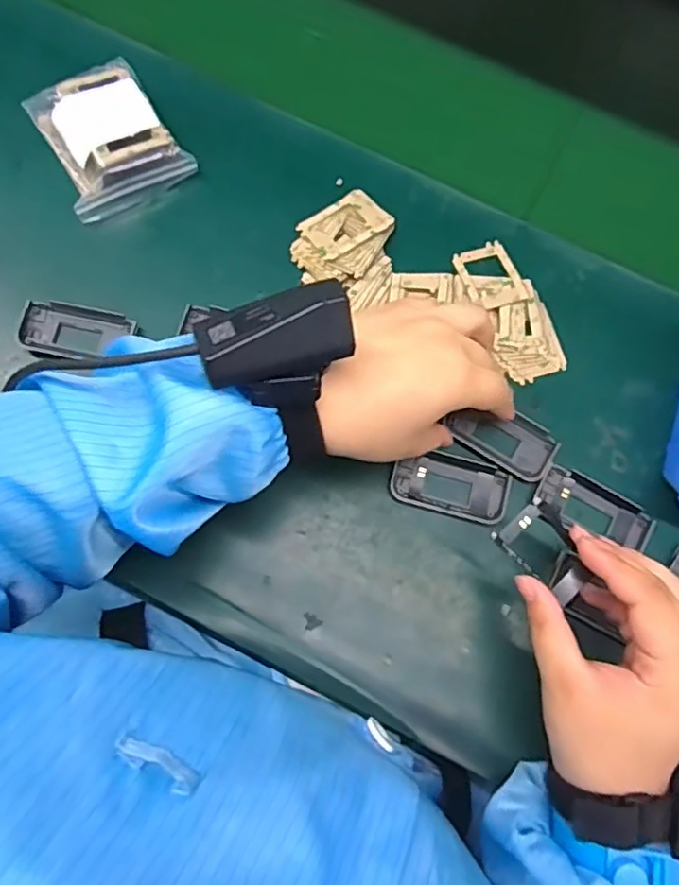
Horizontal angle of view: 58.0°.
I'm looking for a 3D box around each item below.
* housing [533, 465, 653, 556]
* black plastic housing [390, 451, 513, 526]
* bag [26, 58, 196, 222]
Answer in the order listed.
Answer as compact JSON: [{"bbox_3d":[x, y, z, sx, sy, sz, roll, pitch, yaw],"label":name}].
[{"bbox_3d":[0.169,0.041,0.402,0.077,0.005,0.030,26,74,4],"label":"housing"},{"bbox_3d":[0.073,0.027,0.403,0.076,0.005,0.040,15,73,1],"label":"black plastic housing"},{"bbox_3d":[-0.171,-0.224,0.451,0.087,0.034,0.110,-29,79,-10],"label":"bag"}]

